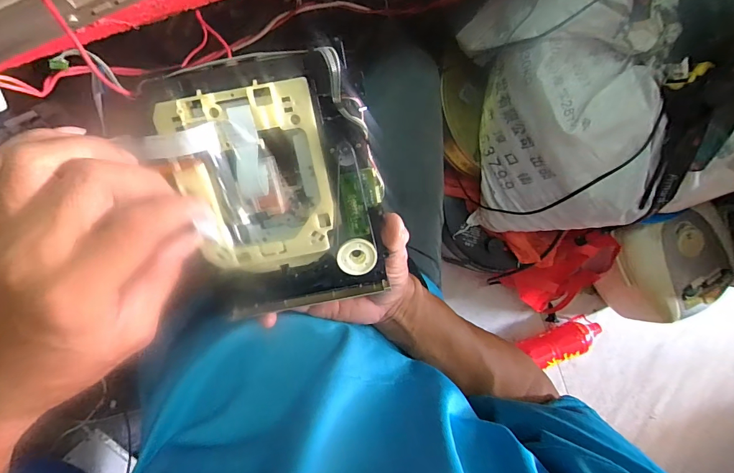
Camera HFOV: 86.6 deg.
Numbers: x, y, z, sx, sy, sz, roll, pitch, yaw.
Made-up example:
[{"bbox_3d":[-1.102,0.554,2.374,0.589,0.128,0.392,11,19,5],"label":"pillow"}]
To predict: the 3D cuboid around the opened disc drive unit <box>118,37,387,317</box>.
[{"bbox_3d":[-0.059,-0.018,0.262,0.134,0.025,0.183,-10,121,0],"label":"opened disc drive unit"}]

